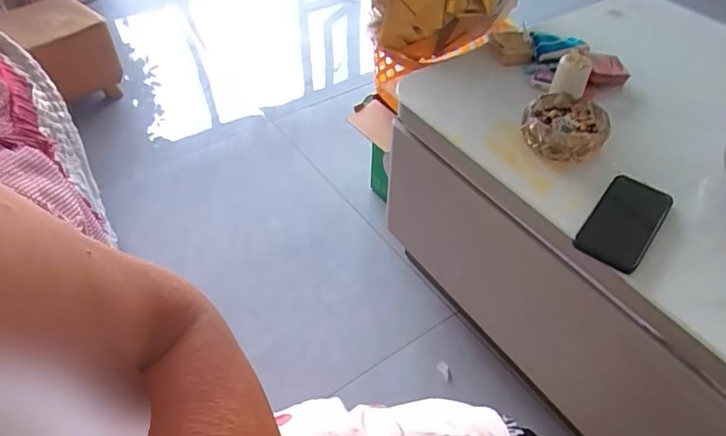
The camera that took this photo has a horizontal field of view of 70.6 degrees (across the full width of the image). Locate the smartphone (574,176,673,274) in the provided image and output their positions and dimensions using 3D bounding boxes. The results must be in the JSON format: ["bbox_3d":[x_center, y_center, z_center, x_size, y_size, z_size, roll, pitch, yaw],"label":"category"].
[{"bbox_3d":[0.330,0.002,0.645,0.075,0.011,0.164,31,54,24],"label":"smartphone"}]

